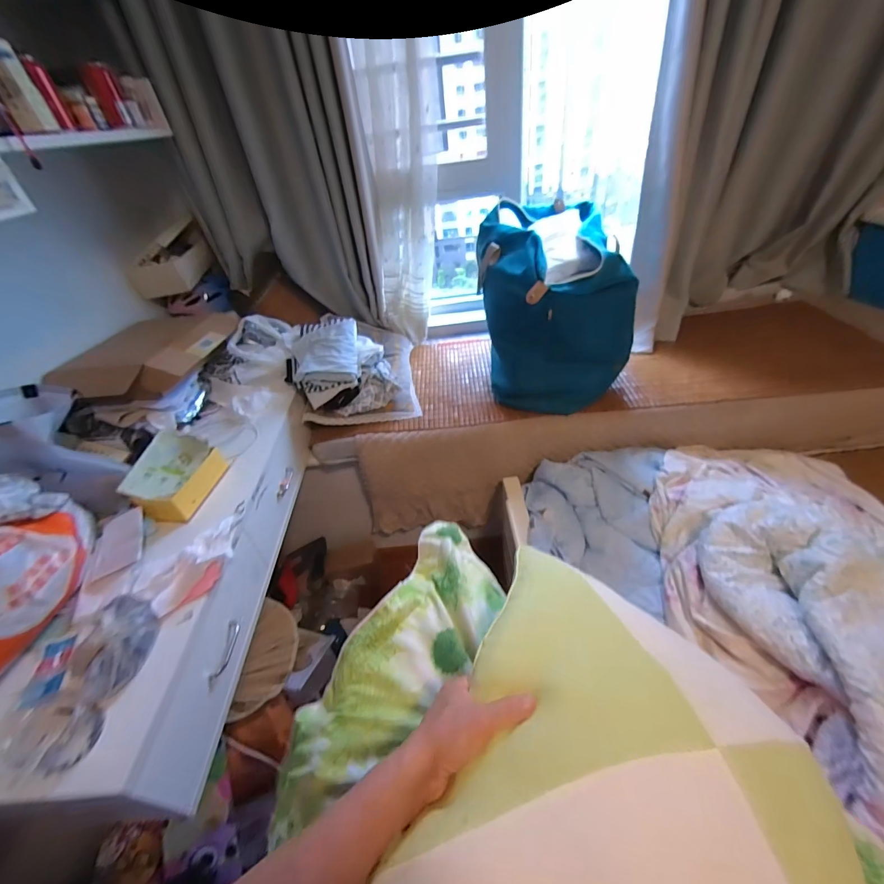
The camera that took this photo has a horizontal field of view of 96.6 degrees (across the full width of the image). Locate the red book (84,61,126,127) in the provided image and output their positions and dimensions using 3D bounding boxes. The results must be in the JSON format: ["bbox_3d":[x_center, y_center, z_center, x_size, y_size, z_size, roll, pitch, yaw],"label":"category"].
[{"bbox_3d":[-0.747,-0.777,0.884,0.049,0.104,0.047,-22,41,-17],"label":"red book"}]

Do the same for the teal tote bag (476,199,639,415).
[{"bbox_3d":[0.318,-0.422,1.216,0.360,0.456,0.528,-7,39,1],"label":"teal tote bag"}]

